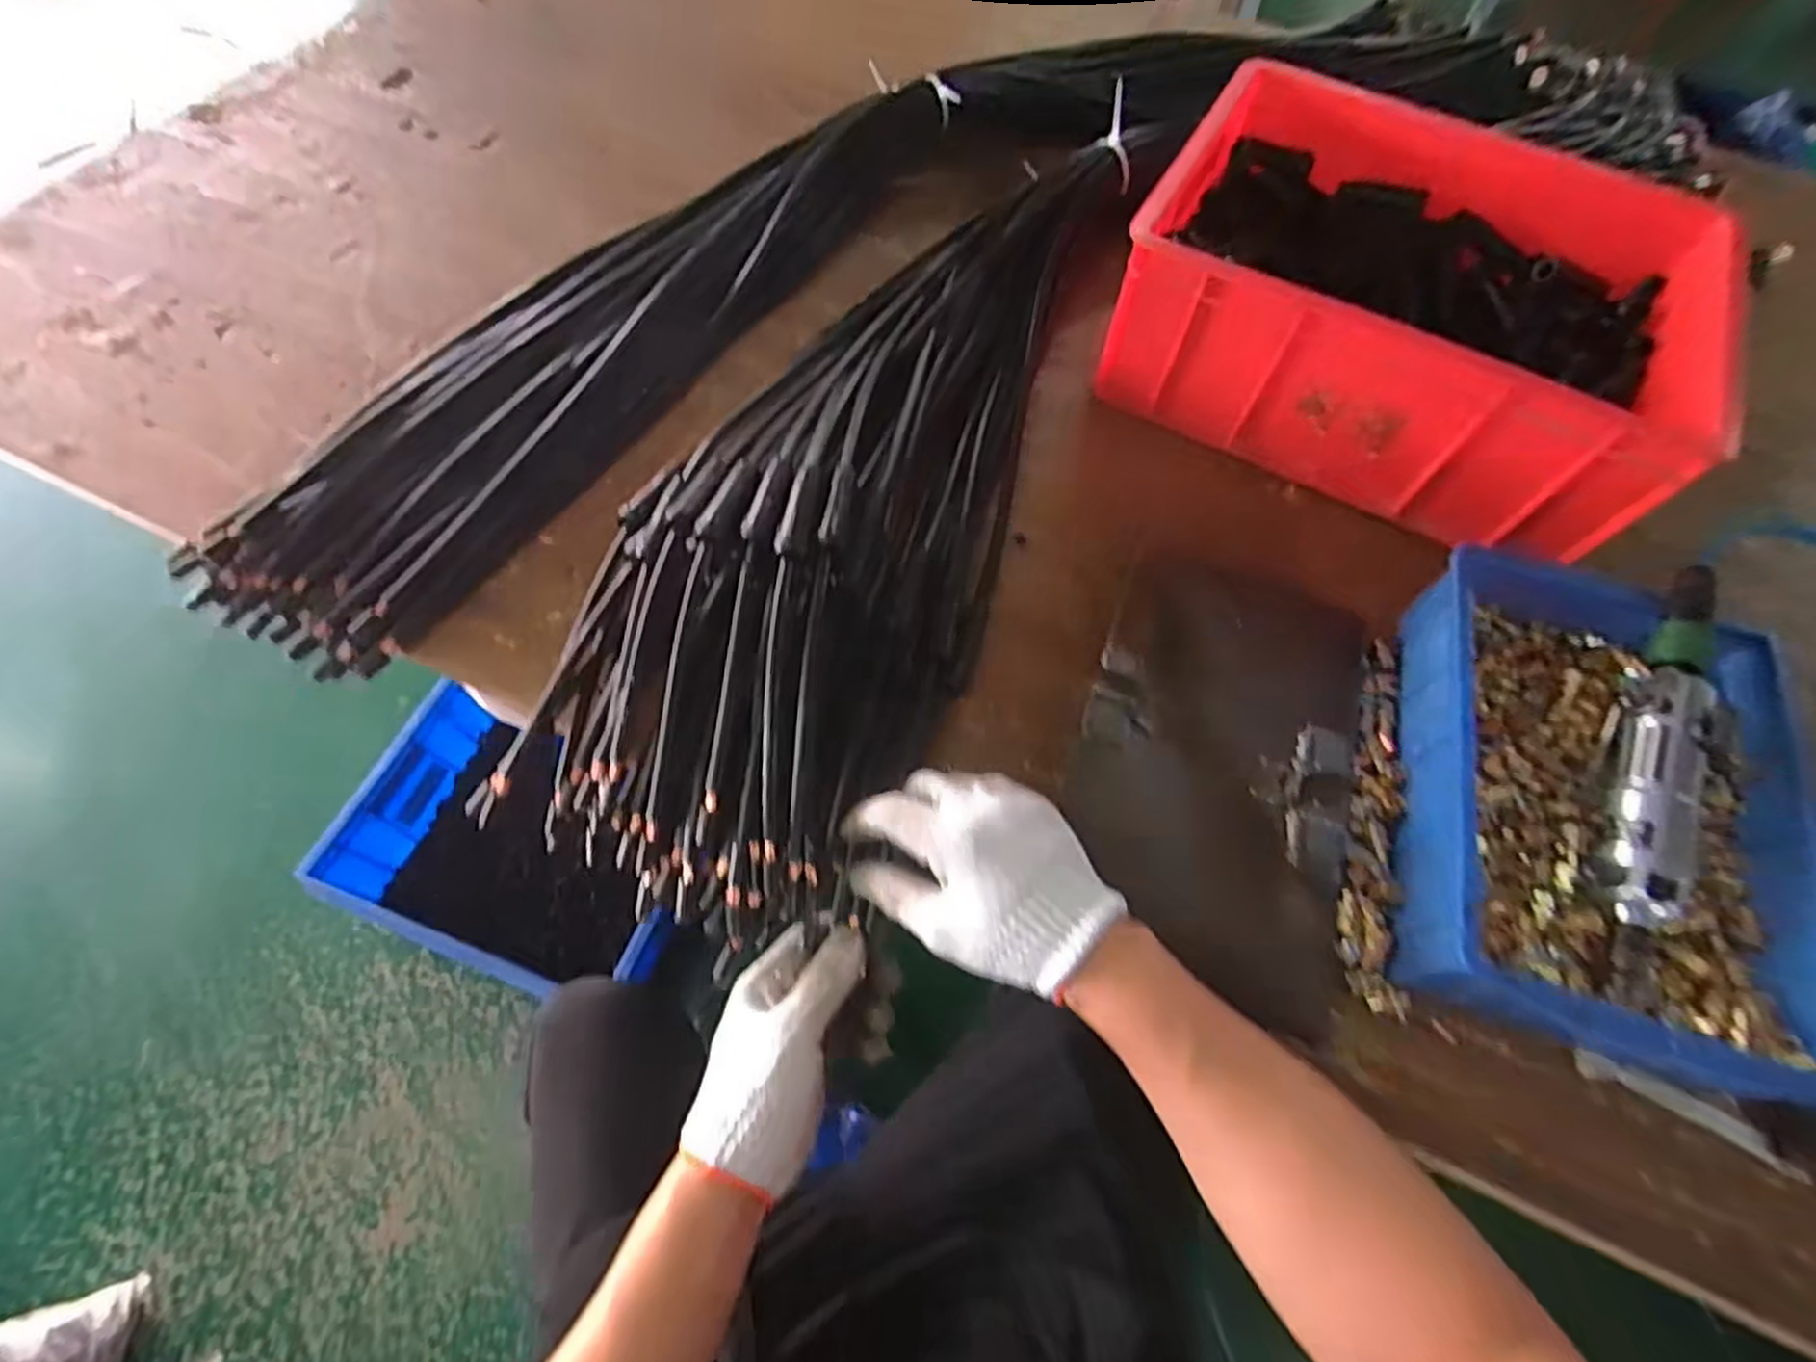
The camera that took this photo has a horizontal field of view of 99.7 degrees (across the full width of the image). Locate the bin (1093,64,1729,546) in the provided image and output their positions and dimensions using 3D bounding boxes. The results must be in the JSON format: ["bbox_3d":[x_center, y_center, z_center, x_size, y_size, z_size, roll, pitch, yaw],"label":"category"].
[{"bbox_3d":[0.394,-0.295,0.625,0.402,0.133,0.275,28,64,12],"label":"bin"}]

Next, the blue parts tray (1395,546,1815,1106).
[{"bbox_3d":[0.413,0.069,0.462,0.209,0.075,0.298,17,62,6],"label":"blue parts tray"}]

